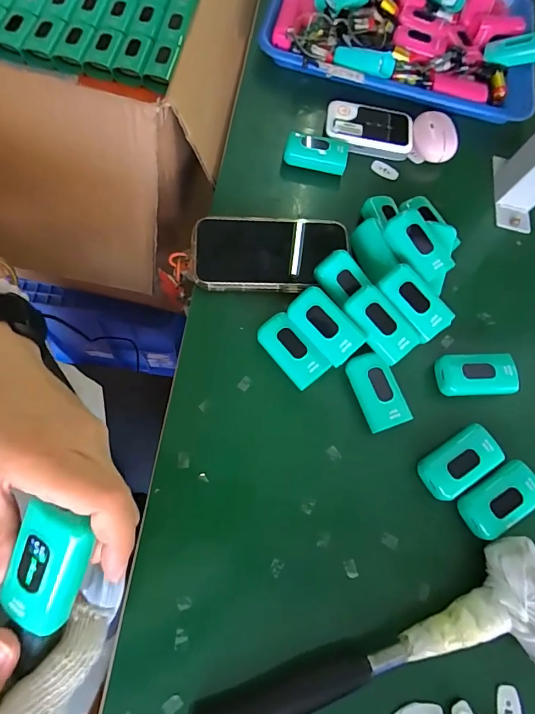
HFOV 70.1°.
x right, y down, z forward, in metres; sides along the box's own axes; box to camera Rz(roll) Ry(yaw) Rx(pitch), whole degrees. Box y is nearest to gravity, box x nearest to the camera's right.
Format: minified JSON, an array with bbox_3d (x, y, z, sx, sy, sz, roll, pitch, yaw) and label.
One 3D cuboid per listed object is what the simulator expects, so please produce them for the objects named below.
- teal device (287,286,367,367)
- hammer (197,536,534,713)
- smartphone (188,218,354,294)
[{"bbox_3d":[0.049,-0.027,0.323,0.035,0.021,0.065,-45,82,13],"label":"teal device"},{"bbox_3d":[0.084,0.217,0.262,0.268,0.027,0.073,-20,74,-8],"label":"hammer"},{"bbox_3d":[0.001,-0.098,0.366,0.149,0.015,0.077,2,72,-8],"label":"smartphone"}]

